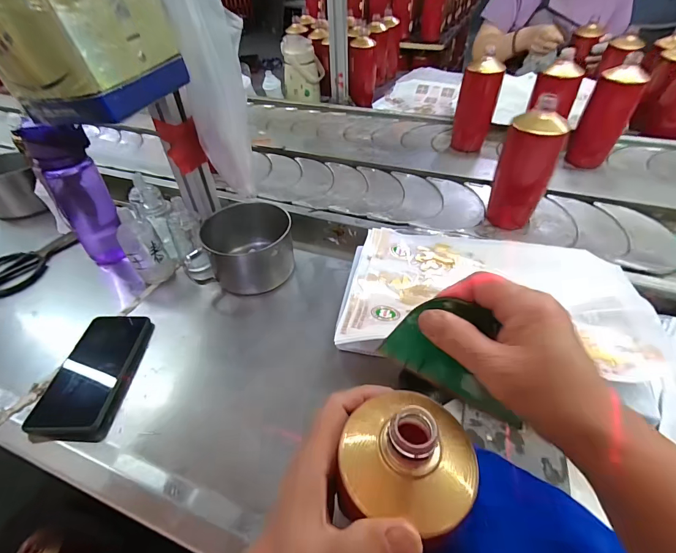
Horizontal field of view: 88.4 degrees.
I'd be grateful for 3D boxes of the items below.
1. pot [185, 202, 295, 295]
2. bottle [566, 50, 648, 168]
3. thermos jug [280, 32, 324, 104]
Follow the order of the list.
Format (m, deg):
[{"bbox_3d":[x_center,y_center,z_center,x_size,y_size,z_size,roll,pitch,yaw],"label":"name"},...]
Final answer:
[{"bbox_3d":[-0.149,-0.049,0.574,0.146,0.085,0.124,-8,46,-7],"label":"pot"},{"bbox_3d":[0.551,-0.325,0.717,0.065,0.192,0.070,1,46,2],"label":"bottle"},{"bbox_3d":[-0.107,-0.641,1.074,0.122,0.153,0.095,-5,46,-4],"label":"thermos jug"}]

